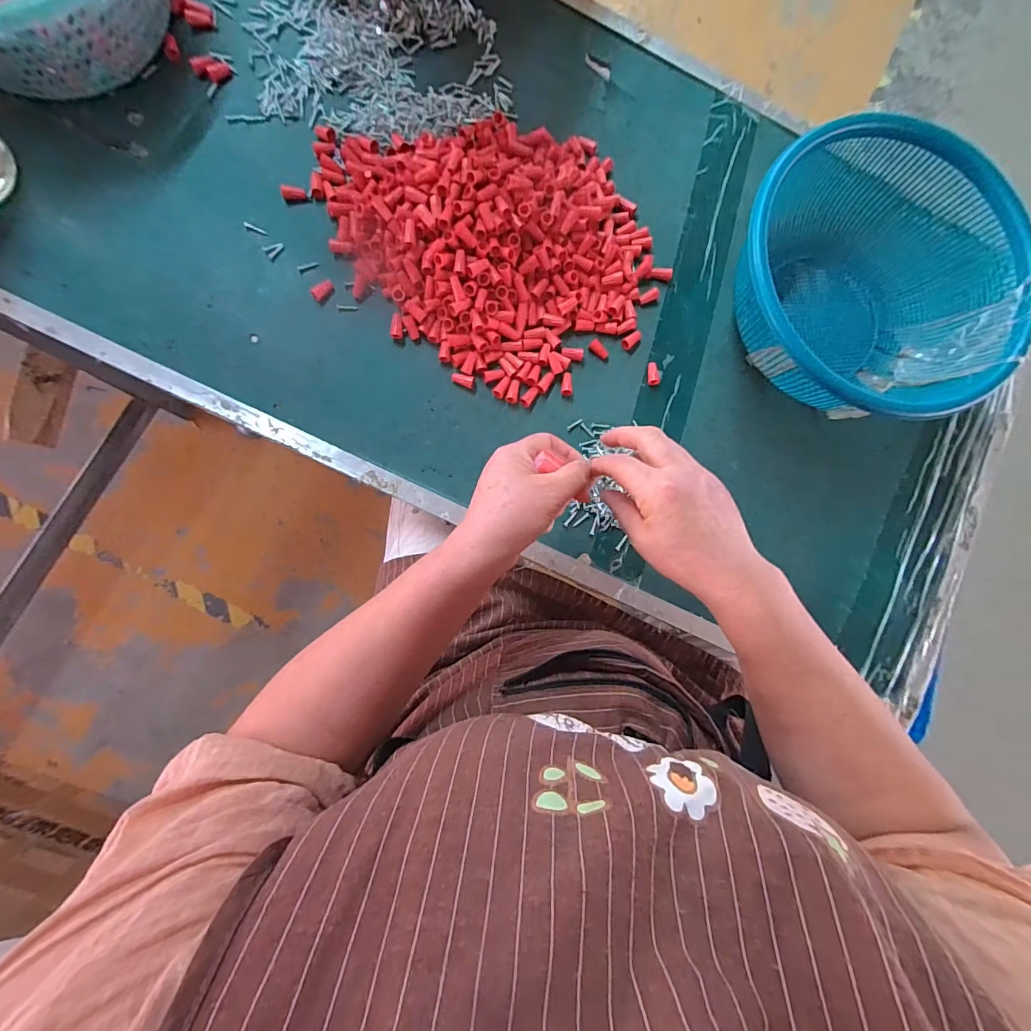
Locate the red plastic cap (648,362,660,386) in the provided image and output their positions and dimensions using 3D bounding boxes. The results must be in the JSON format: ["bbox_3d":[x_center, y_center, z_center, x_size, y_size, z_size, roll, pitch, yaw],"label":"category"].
[{"bbox_3d":[0.151,-0.155,0.491,0.013,0.009,0.025,-10,99,-7],"label":"red plastic cap"}]

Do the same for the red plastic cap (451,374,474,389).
[{"bbox_3d":[-0.055,-0.138,0.463,0.023,0.008,0.012,9,84,-6],"label":"red plastic cap"}]

